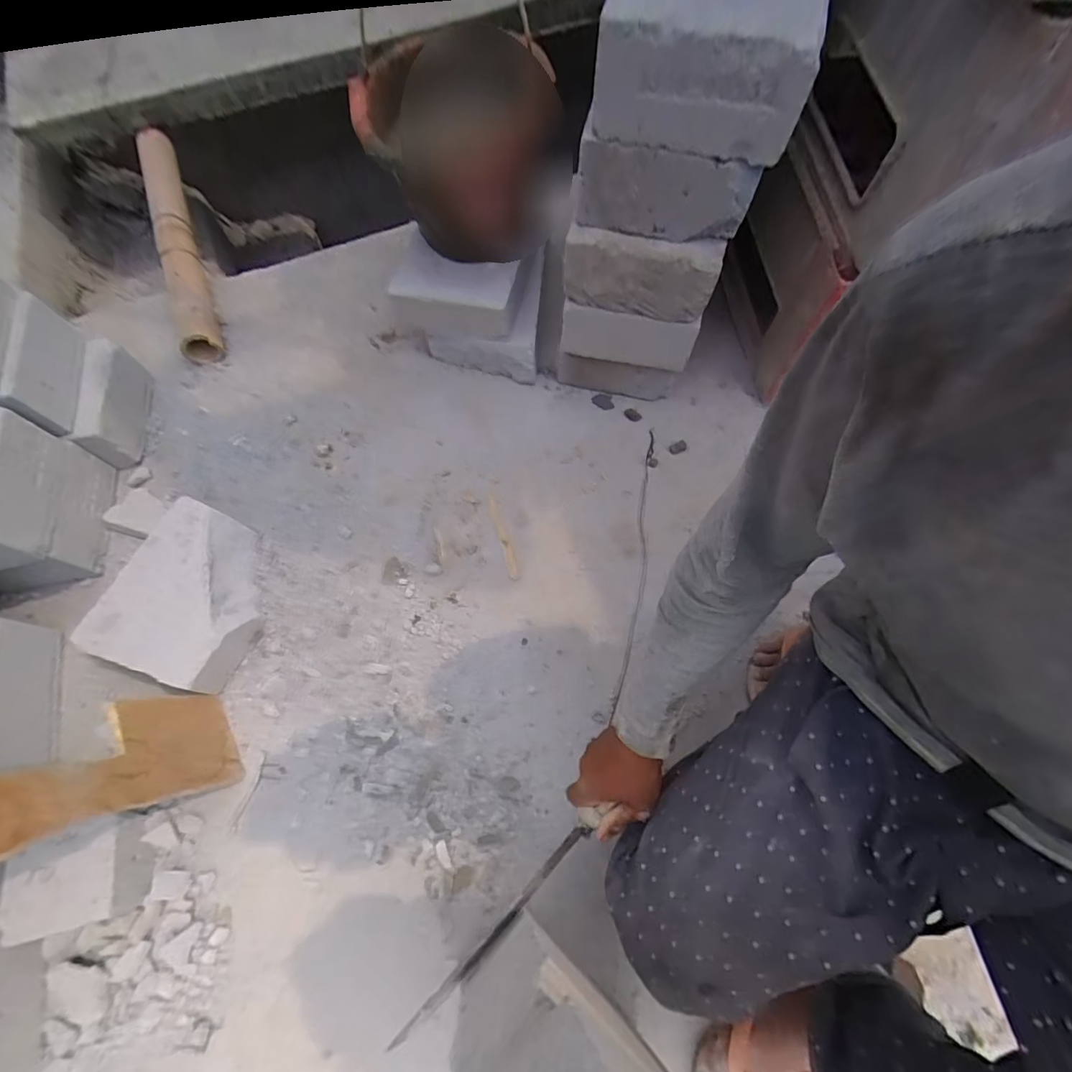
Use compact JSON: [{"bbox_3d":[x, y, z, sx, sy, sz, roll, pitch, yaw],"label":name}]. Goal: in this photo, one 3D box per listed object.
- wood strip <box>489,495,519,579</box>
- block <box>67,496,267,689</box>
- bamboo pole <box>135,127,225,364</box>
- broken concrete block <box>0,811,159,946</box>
[{"bbox_3d":[-0.053,0.001,0.820,0.018,0.004,0.147,-18,69,-5],"label":"wood strip"},{"bbox_3d":[-0.504,0.092,0.752,0.210,0.074,0.242,23,71,11],"label":"block"},{"bbox_3d":[-0.757,-0.625,1.046,0.080,0.075,0.648,-23,70,-7],"label":"bamboo pole"},{"bbox_3d":[-0.561,0.423,0.622,0.136,0.061,0.113,-18,69,-5],"label":"broken concrete block"}]

